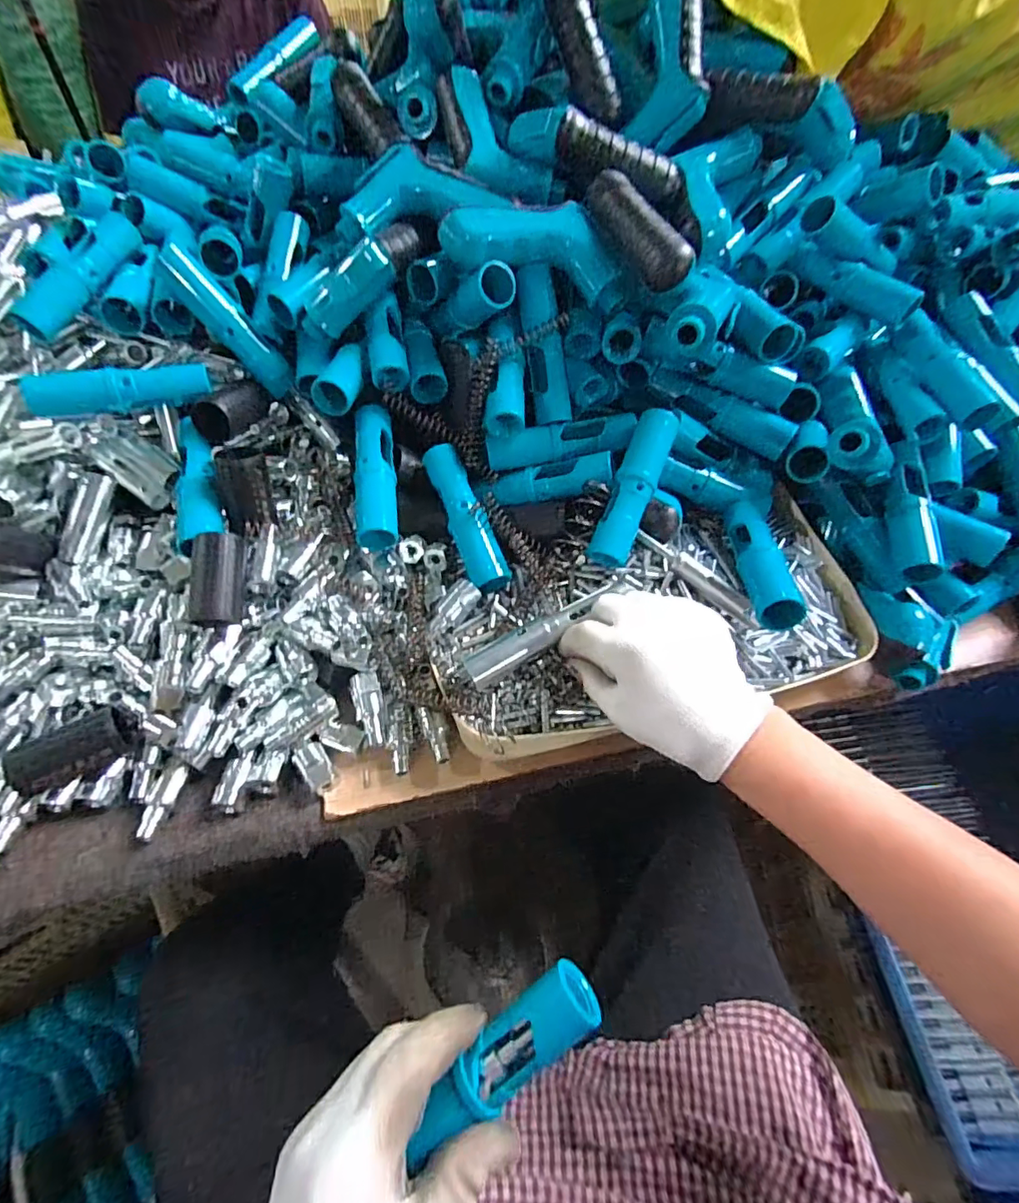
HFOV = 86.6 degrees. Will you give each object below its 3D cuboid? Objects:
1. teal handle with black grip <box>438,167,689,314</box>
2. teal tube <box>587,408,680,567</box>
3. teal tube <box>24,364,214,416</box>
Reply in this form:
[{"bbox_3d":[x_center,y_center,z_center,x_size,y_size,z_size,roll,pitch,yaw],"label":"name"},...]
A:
[{"bbox_3d":[0.045,-0.266,0.396,0.170,0.054,0.074,13,53,9],"label":"teal handle with black grip"},{"bbox_3d":[0.092,-0.084,0.398,0.030,0.022,0.119,21,85,14],"label":"teal tube"},{"bbox_3d":[-0.294,-0.163,0.408,0.120,0.025,0.026,-14,54,-12],"label":"teal tube"}]

